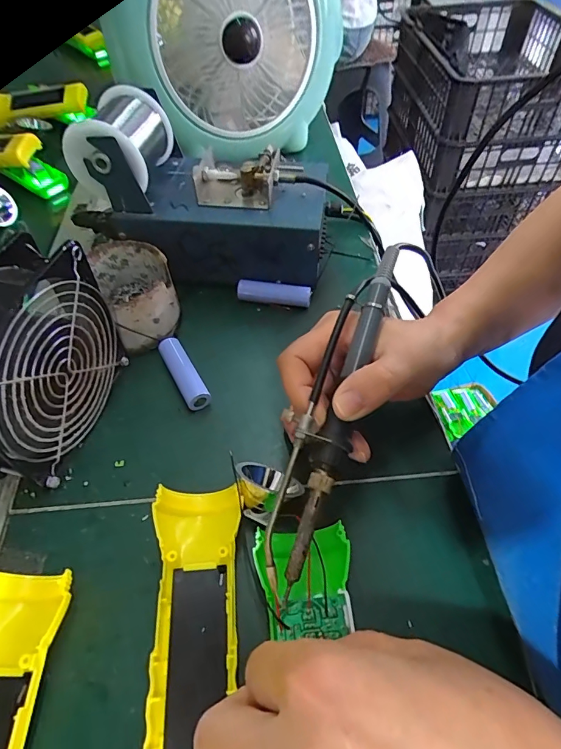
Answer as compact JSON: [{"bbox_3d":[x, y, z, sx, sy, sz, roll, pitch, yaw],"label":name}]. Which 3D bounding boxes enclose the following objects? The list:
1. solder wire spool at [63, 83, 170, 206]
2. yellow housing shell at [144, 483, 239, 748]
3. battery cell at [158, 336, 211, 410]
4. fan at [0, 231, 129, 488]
[{"bbox_3d":[-0.130,-0.187,0.346,0.063,0.060,0.082,6,52,5],"label":"solder wire spool"},{"bbox_3d":[-0.044,0.137,0.222,0.044,0.026,0.162,-4,52,-2],"label":"yellow housing shell"},{"bbox_3d":[-0.075,-0.001,0.334,0.016,0.020,0.067,-25,56,-18],"label":"battery cell"},{"bbox_3d":[-0.153,-0.002,0.270,0.042,0.122,0.122,13,53,10],"label":"fan"}]

